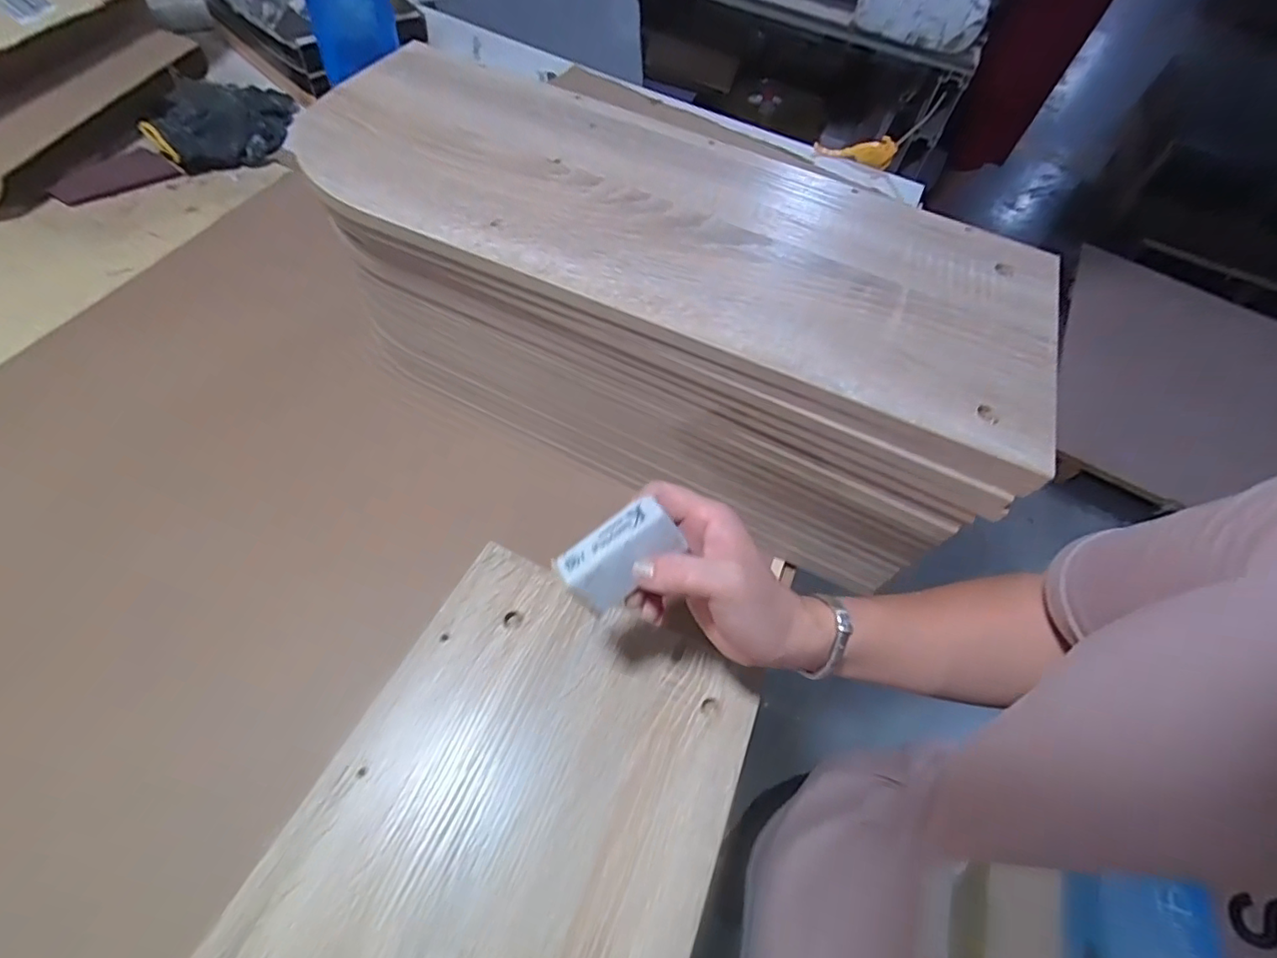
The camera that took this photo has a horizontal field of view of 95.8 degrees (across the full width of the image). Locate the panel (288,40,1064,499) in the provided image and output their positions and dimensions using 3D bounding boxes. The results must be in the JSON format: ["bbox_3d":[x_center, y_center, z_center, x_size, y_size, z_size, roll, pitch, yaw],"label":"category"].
[{"bbox_3d":[0.025,-0.204,0.441,0.576,0.026,0.243,24,58,8],"label":"panel"}]

